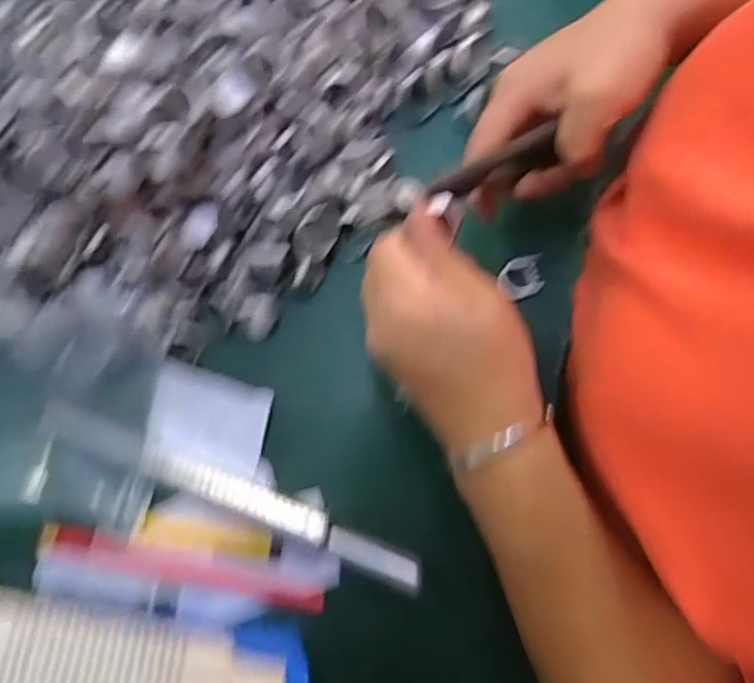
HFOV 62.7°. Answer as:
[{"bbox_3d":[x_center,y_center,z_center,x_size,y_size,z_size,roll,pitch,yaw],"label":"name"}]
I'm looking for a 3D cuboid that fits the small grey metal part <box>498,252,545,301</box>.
[{"bbox_3d":[0.092,-0.041,0.390,0.028,0.004,0.026,-12,80,-2],"label":"small grey metal part"}]

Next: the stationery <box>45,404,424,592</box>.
[{"bbox_3d":[-0.085,0.086,0.354,0.232,0.010,0.019,22,81,4],"label":"stationery"}]

